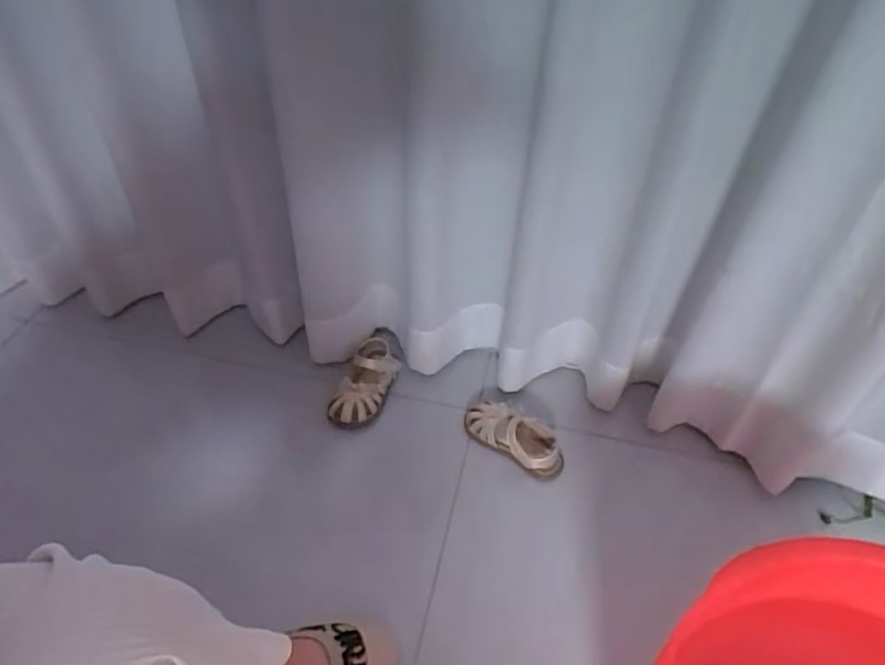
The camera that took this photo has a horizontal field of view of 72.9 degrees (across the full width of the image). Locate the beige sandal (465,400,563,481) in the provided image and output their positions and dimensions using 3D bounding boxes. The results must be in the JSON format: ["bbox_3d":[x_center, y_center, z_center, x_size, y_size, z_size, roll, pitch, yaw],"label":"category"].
[{"bbox_3d":[0.103,0.151,0.852,0.141,0.055,0.064,34,53,28],"label":"beige sandal"}]

